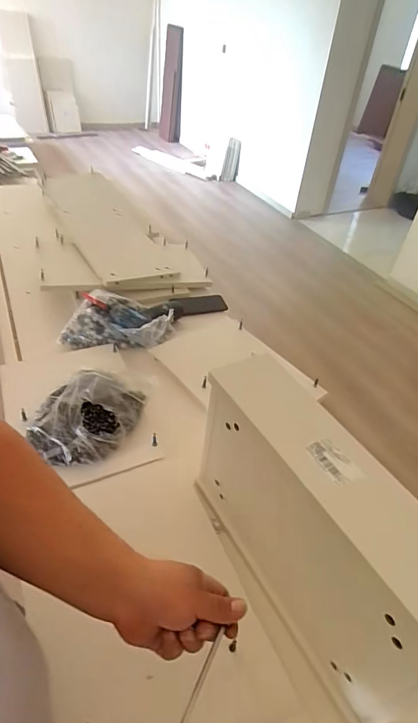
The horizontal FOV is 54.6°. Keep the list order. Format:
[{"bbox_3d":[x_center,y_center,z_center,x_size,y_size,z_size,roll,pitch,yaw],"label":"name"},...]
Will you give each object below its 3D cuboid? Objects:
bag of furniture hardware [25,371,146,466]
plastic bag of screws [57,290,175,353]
[{"bbox_3d":[-0.241,0.106,0.783,0.182,0.081,0.207,12,42,6],"label":"bag of furniture hardware"},{"bbox_3d":[-0.236,-0.124,1.083,0.294,0.083,0.215,0,42,-7],"label":"plastic bag of screws"}]

